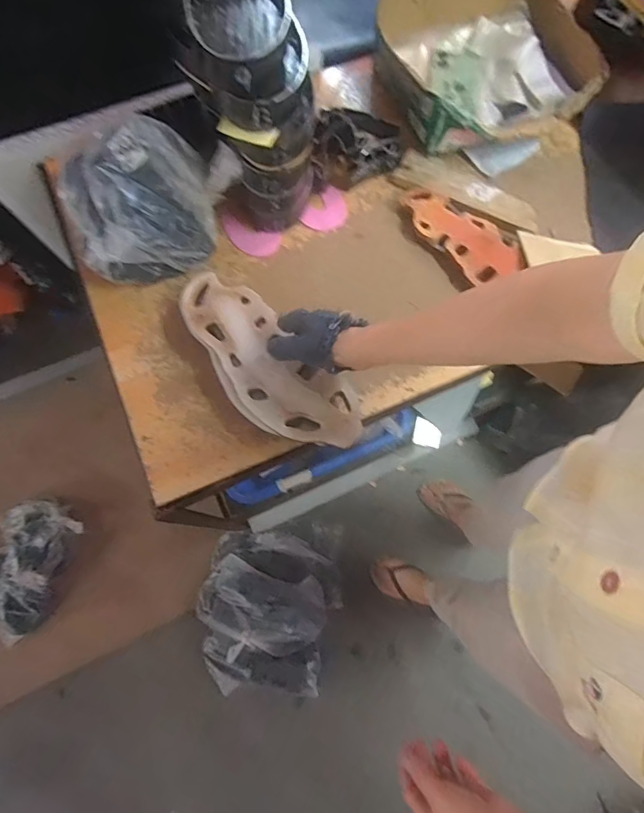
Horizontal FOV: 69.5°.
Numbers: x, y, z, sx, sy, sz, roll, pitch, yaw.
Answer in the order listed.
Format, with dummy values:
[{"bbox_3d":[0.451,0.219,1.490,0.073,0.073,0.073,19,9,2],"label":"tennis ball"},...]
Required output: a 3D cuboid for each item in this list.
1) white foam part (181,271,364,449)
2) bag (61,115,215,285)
[{"bbox_3d":[-0.074,-0.053,0.613,0.124,0.043,0.298,-42,78,-11],"label":"white foam part"},{"bbox_3d":[-0.267,-0.307,0.660,0.203,0.090,0.243,-27,75,-8],"label":"bag"}]

